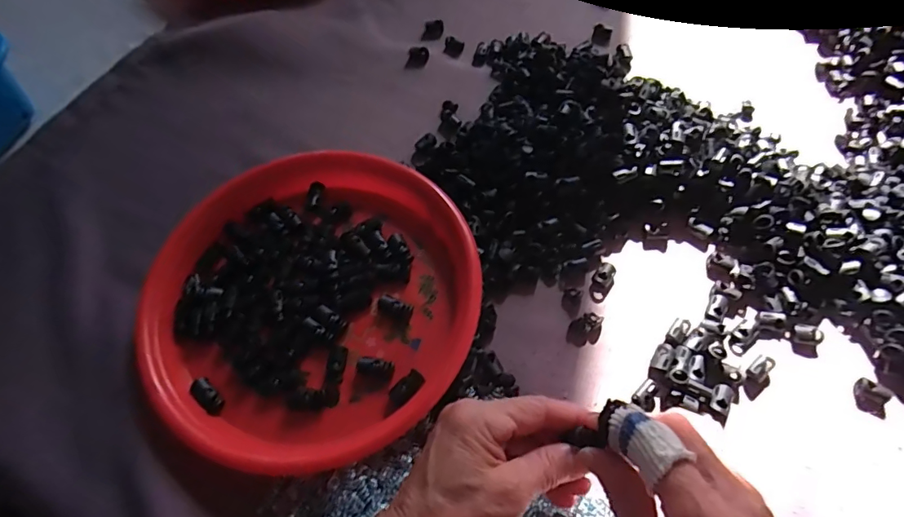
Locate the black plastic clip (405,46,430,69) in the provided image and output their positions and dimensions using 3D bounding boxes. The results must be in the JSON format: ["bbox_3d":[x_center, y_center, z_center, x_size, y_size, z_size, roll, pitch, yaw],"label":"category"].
[{"bbox_3d":[-0.037,-0.213,0.517,0.024,0.011,0.021,0,63,3],"label":"black plastic clip"}]

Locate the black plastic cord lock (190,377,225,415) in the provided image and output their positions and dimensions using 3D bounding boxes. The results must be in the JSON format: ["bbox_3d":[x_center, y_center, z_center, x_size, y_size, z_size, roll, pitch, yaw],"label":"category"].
[{"bbox_3d":[-0.181,0.102,0.361,0.013,0.013,0.029,-39,82,-15],"label":"black plastic cord lock"}]

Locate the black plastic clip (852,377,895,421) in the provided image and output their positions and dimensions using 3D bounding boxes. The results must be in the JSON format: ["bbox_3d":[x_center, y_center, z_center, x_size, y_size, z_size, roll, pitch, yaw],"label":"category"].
[{"bbox_3d":[0.297,0.098,0.343,0.022,0.010,0.022,21,66,13],"label":"black plastic clip"}]

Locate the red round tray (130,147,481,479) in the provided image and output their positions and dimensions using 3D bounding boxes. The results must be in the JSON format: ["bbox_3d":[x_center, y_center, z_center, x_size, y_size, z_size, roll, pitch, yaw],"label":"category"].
[{"bbox_3d":[-0.108,0.028,0.378,0.247,0.037,0.245,-1,63,2],"label":"red round tray"}]

